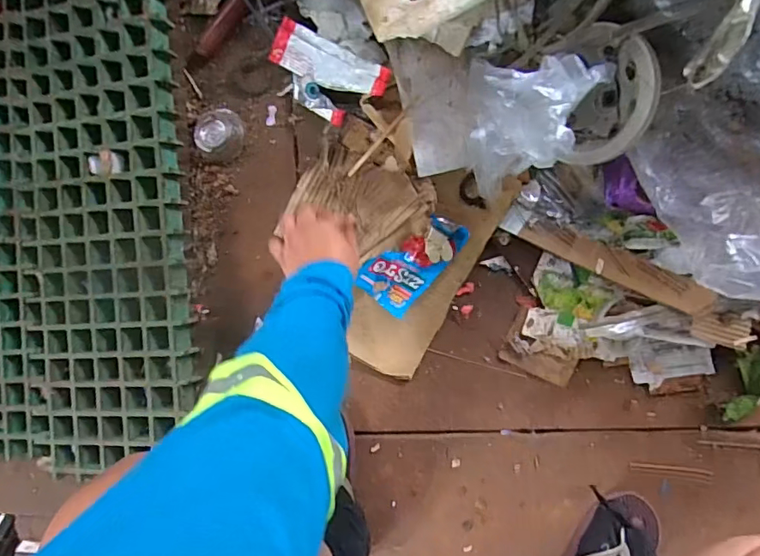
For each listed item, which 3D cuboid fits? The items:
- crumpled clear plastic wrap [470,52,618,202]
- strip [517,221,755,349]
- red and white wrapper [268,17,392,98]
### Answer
[{"bbox_3d":[0.154,-0.153,0.536,0.125,0.139,0.125,9,95,9],"label":"crumpled clear plastic wrap"},{"bbox_3d":[0.295,0.001,0.585,0.267,0.056,0.040,31,98,6],"label":"strip"},{"bbox_3d":[-0.062,-0.269,0.641,0.170,0.022,0.053,29,97,17],"label":"red and white wrapper"}]

